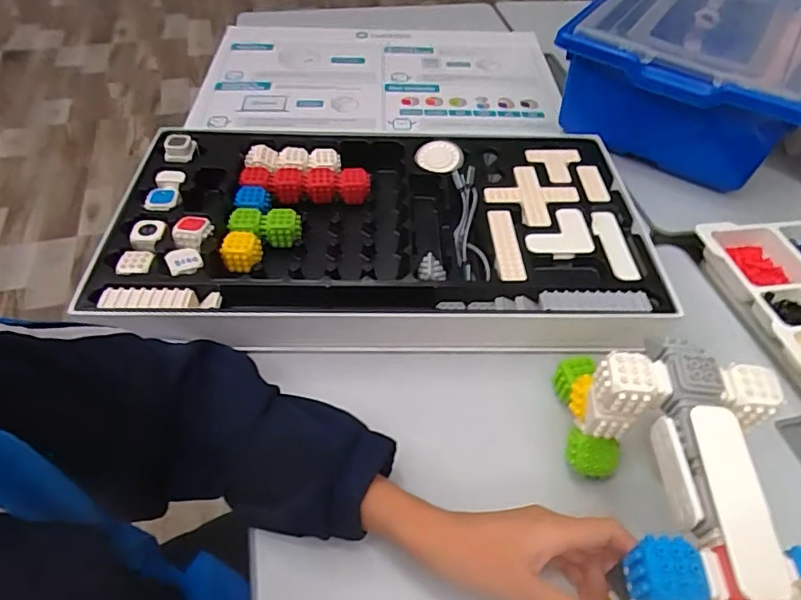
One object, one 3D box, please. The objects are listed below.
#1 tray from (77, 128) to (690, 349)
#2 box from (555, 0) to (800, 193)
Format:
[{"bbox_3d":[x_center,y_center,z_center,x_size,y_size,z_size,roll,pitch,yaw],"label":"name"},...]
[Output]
[{"bbox_3d":[-0.021,-0.080,0.577,0.543,0.046,0.295,0,49,-3],"label":"tray"},{"bbox_3d":[0.412,-0.319,0.762,0.278,0.176,0.412,27,53,19],"label":"box"}]

